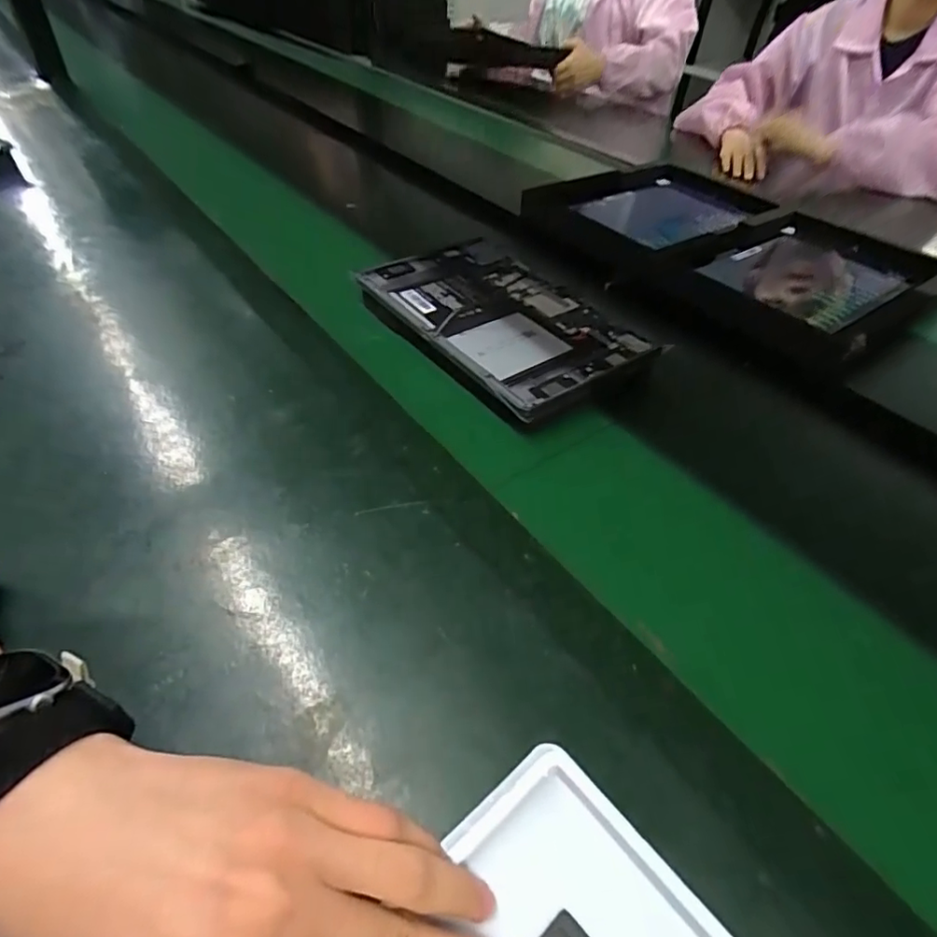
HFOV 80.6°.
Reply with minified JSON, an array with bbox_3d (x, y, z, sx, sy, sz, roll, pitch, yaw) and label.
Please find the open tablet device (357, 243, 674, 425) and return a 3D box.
[{"bbox_3d":[0.029,-0.144,0.514,0.161,0.021,0.257,-27,52,-26],"label":"open tablet device"}]

